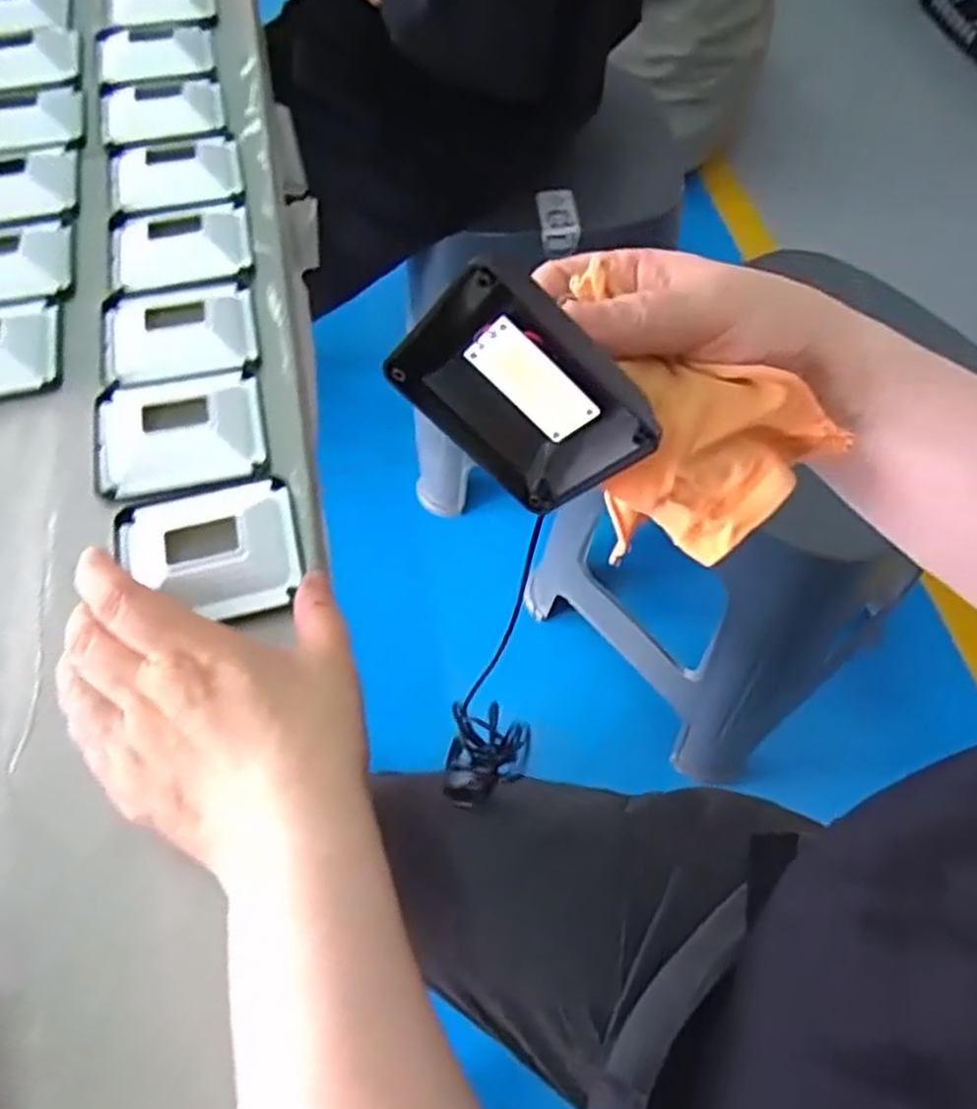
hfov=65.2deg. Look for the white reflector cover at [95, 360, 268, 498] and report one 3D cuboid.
[{"bbox_3d":[-0.151,-0.063,0.367,0.079,0.010,0.071,-12,62,-7],"label":"white reflector cover"}]

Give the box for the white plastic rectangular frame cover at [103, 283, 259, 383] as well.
[{"bbox_3d":[-0.164,-0.121,0.398,0.077,0.009,0.065,-10,62,-6],"label":"white plastic rectangular frame cover"}]

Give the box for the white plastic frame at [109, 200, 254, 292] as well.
[{"bbox_3d":[-0.175,-0.177,0.428,0.077,0.011,0.066,-13,62,-8],"label":"white plastic frame"}]

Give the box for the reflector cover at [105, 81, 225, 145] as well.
[{"bbox_3d":[-0.210,-0.286,0.487,0.075,0.010,0.057,-15,63,-9],"label":"reflector cover"}]

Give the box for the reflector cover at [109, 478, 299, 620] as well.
[{"bbox_3d":[-0.124,-0.002,0.335,0.078,0.014,0.065,-12,62,-7],"label":"reflector cover"}]

